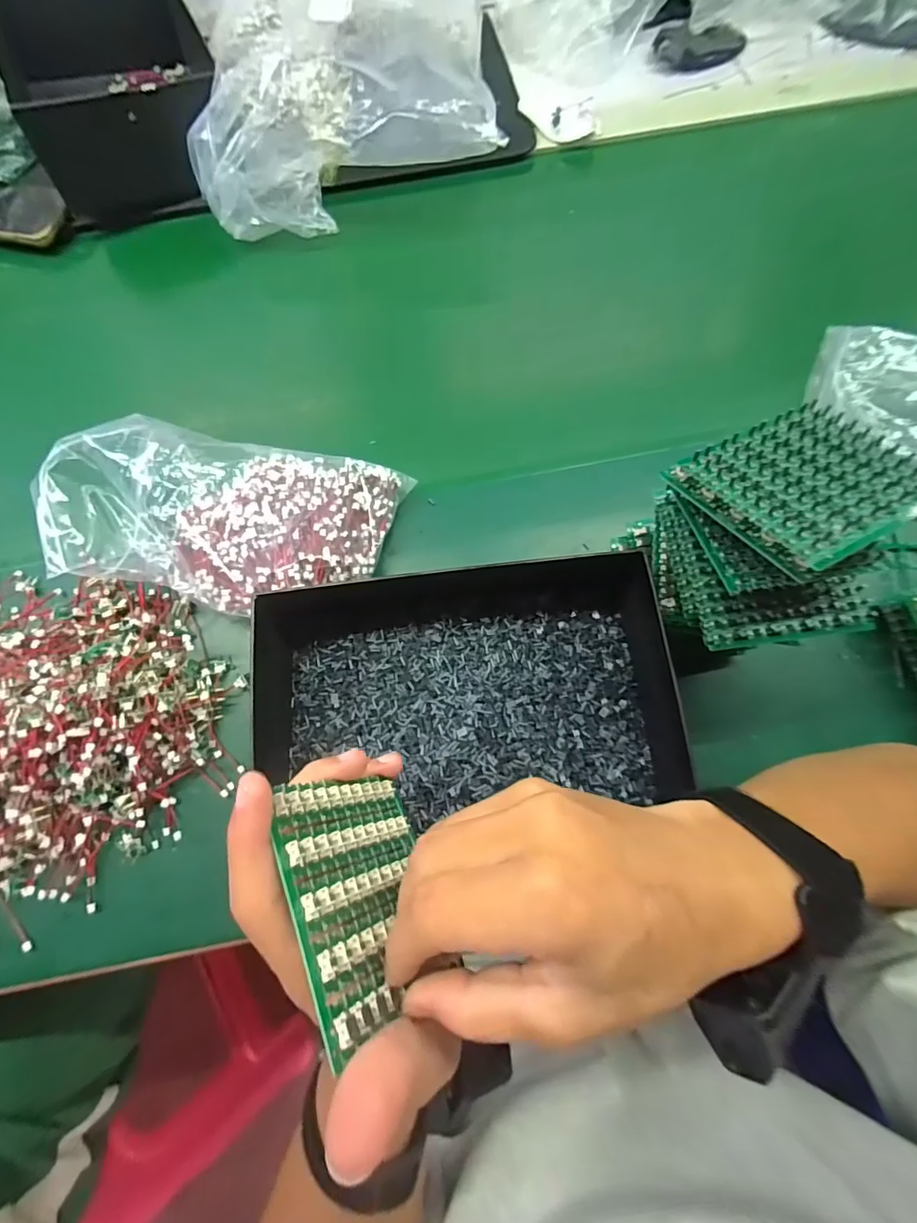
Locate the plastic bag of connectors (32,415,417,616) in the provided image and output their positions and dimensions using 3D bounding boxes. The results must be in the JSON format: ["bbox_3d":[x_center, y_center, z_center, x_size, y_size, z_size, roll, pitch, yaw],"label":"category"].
[{"bbox_3d":[-0.157,-0.068,0.357,0.238,0.056,0.131,0,72,-12],"label":"plastic bag of connectors"}]

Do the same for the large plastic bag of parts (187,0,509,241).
[{"bbox_3d":[-0.112,-0.541,0.512,0.283,0.084,0.305,-5,72,0],"label":"large plastic bag of parts"}]

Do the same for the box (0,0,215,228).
[{"bbox_3d":[-0.356,-0.558,0.529,0.184,0.091,0.280,-21,73,-5],"label":"box"}]

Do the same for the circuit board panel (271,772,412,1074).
[{"bbox_3d":[-0.035,0.107,0.197,0.005,0.073,0.081,-36,63,17],"label":"circuit board panel"}]

